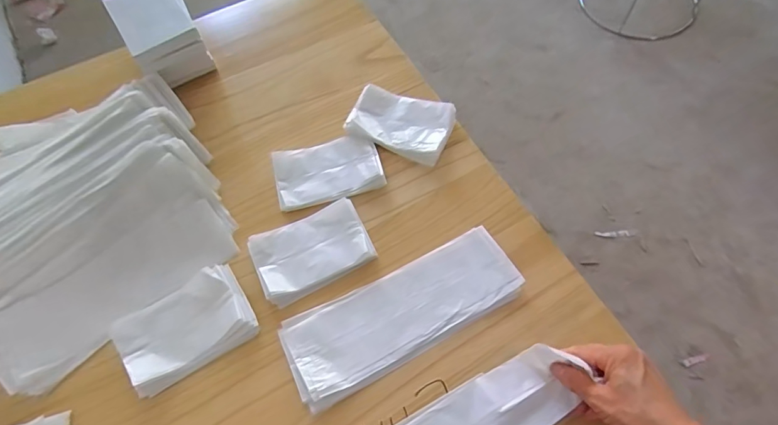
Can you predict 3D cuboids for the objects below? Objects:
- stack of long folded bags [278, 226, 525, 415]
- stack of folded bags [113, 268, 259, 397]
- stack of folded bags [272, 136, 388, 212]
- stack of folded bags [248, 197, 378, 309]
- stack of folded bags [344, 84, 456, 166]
[{"bbox_3d":[0.016,0.107,0.497,0.258,0.012,0.095,-25,66,-10],"label":"stack of long folded bags"},{"bbox_3d":[-0.216,0.123,0.490,0.131,0.019,0.086,-31,67,-12],"label":"stack of folded bags"},{"bbox_3d":[-0.077,-0.053,0.574,0.129,0.014,0.083,-16,65,-5],"label":"stack of folded bags"},{"bbox_3d":[-0.088,0.044,0.526,0.129,0.017,0.083,-24,66,-9],"label":"stack of folded bags"},{"bbox_3d":[0.016,-0.119,0.592,0.128,0.019,0.088,22,67,12],"label":"stack of folded bags"}]

